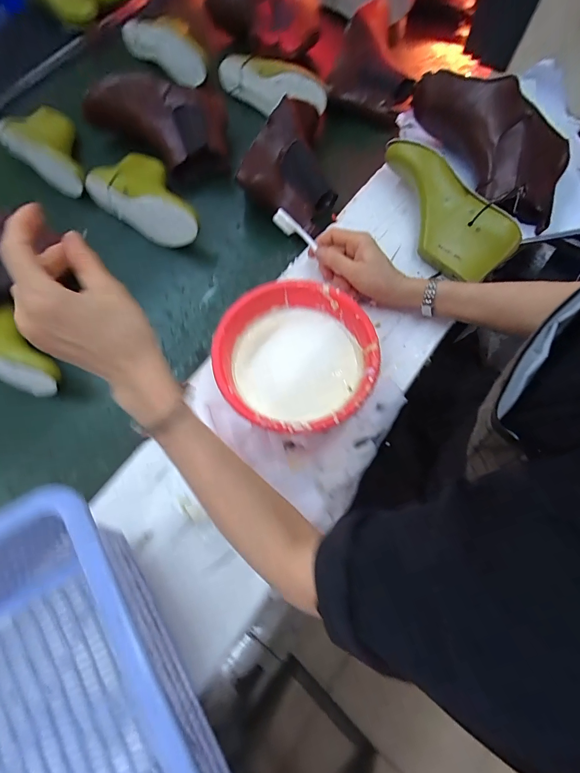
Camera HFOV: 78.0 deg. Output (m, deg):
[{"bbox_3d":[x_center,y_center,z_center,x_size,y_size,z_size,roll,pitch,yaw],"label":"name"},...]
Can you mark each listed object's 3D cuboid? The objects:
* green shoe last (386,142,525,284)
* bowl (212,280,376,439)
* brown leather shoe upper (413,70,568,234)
[{"bbox_3d":[0.218,-0.263,0.534,0.102,0.066,0.246,-30,72,-8],"label":"green shoe last"},{"bbox_3d":[0.009,-0.031,0.449,0.182,0.076,0.187,-1,70,2],"label":"bowl"},{"bbox_3d":[0.321,-0.371,0.545,0.137,0.106,0.274,-31,72,-8],"label":"brown leather shoe upper"}]

